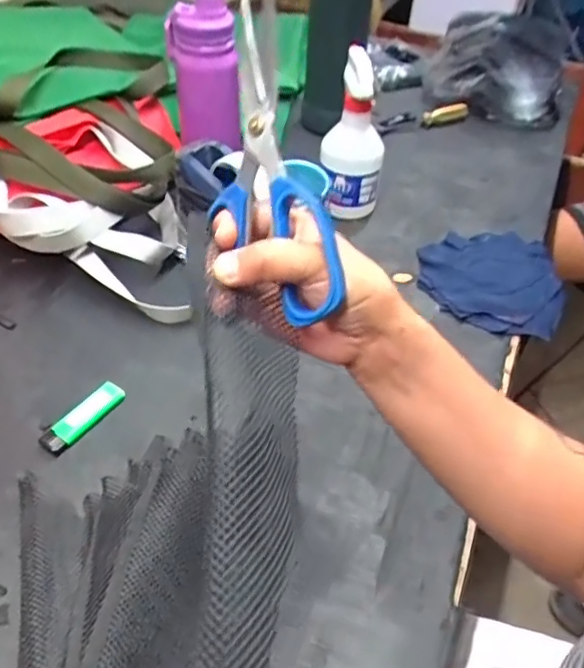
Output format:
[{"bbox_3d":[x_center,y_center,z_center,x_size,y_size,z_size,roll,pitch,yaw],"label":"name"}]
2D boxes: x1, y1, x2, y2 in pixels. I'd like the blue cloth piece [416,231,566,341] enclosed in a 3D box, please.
[{"bbox_3d":[0.231,-0.064,0.686,0.162,0.029,0.166,16,45,11],"label":"blue cloth piece"}]

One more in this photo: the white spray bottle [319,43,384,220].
[{"bbox_3d":[0.076,-0.234,0.722,0.073,0.199,0.081,7,45,4],"label":"white spray bottle"}]

